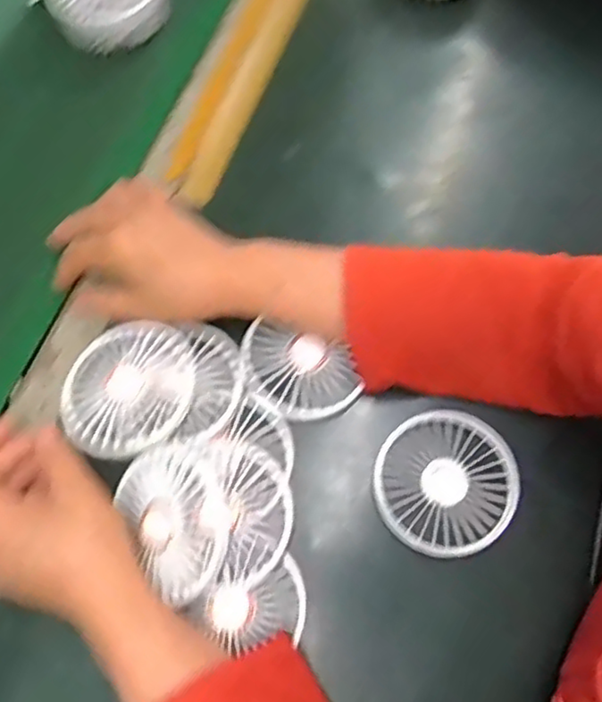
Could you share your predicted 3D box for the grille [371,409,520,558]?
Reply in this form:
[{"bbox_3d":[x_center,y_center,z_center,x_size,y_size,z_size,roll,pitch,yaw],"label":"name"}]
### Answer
[{"bbox_3d":[0.093,0.084,0.424,0.089,0.007,0.087,-1,69,1],"label":"grille"}]

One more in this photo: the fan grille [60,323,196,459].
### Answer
[{"bbox_3d":[-0.114,0.024,0.435,0.084,0.018,0.092,-1,69,1],"label":"fan grille"}]

